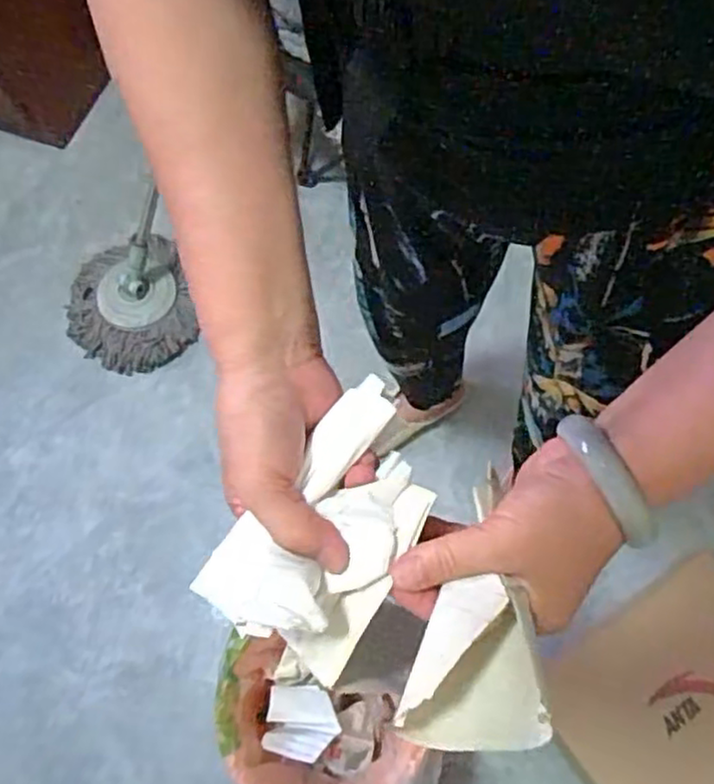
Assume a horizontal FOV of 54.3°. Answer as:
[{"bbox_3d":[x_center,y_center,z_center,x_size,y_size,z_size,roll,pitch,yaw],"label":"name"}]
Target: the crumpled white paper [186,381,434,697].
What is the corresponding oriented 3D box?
[{"bbox_3d":[-0.012,0.061,0.346,0.082,0.039,0.133,32,76,9],"label":"crumpled white paper"}]

